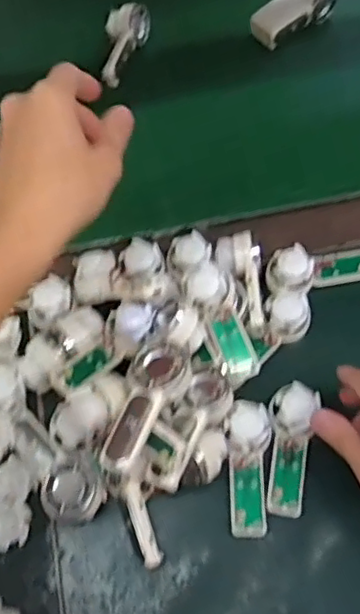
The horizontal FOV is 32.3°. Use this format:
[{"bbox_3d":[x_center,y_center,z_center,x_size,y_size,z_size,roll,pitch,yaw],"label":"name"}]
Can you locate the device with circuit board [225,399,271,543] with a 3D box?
[{"bbox_3d":[0.051,0.118,0.450,0.033,0.027,0.088,0,65,2],"label":"device with circuit board"}]

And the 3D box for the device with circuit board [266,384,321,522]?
[{"bbox_3d":[0.081,0.105,0.457,0.032,0.020,0.093,7,81,5],"label":"device with circuit board"}]

